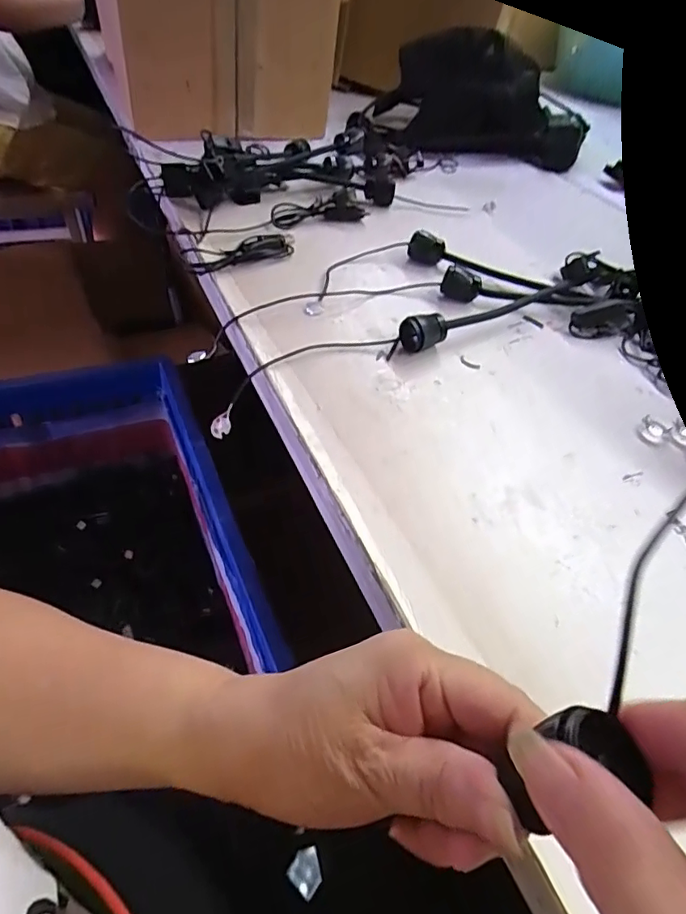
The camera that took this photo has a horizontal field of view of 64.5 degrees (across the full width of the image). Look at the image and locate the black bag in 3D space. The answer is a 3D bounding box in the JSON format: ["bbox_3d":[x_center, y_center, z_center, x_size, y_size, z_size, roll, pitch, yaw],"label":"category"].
[{"bbox_3d":[0.206,-0.516,0.788,0.292,0.131,0.124,-4,47,-10],"label":"black bag"}]

